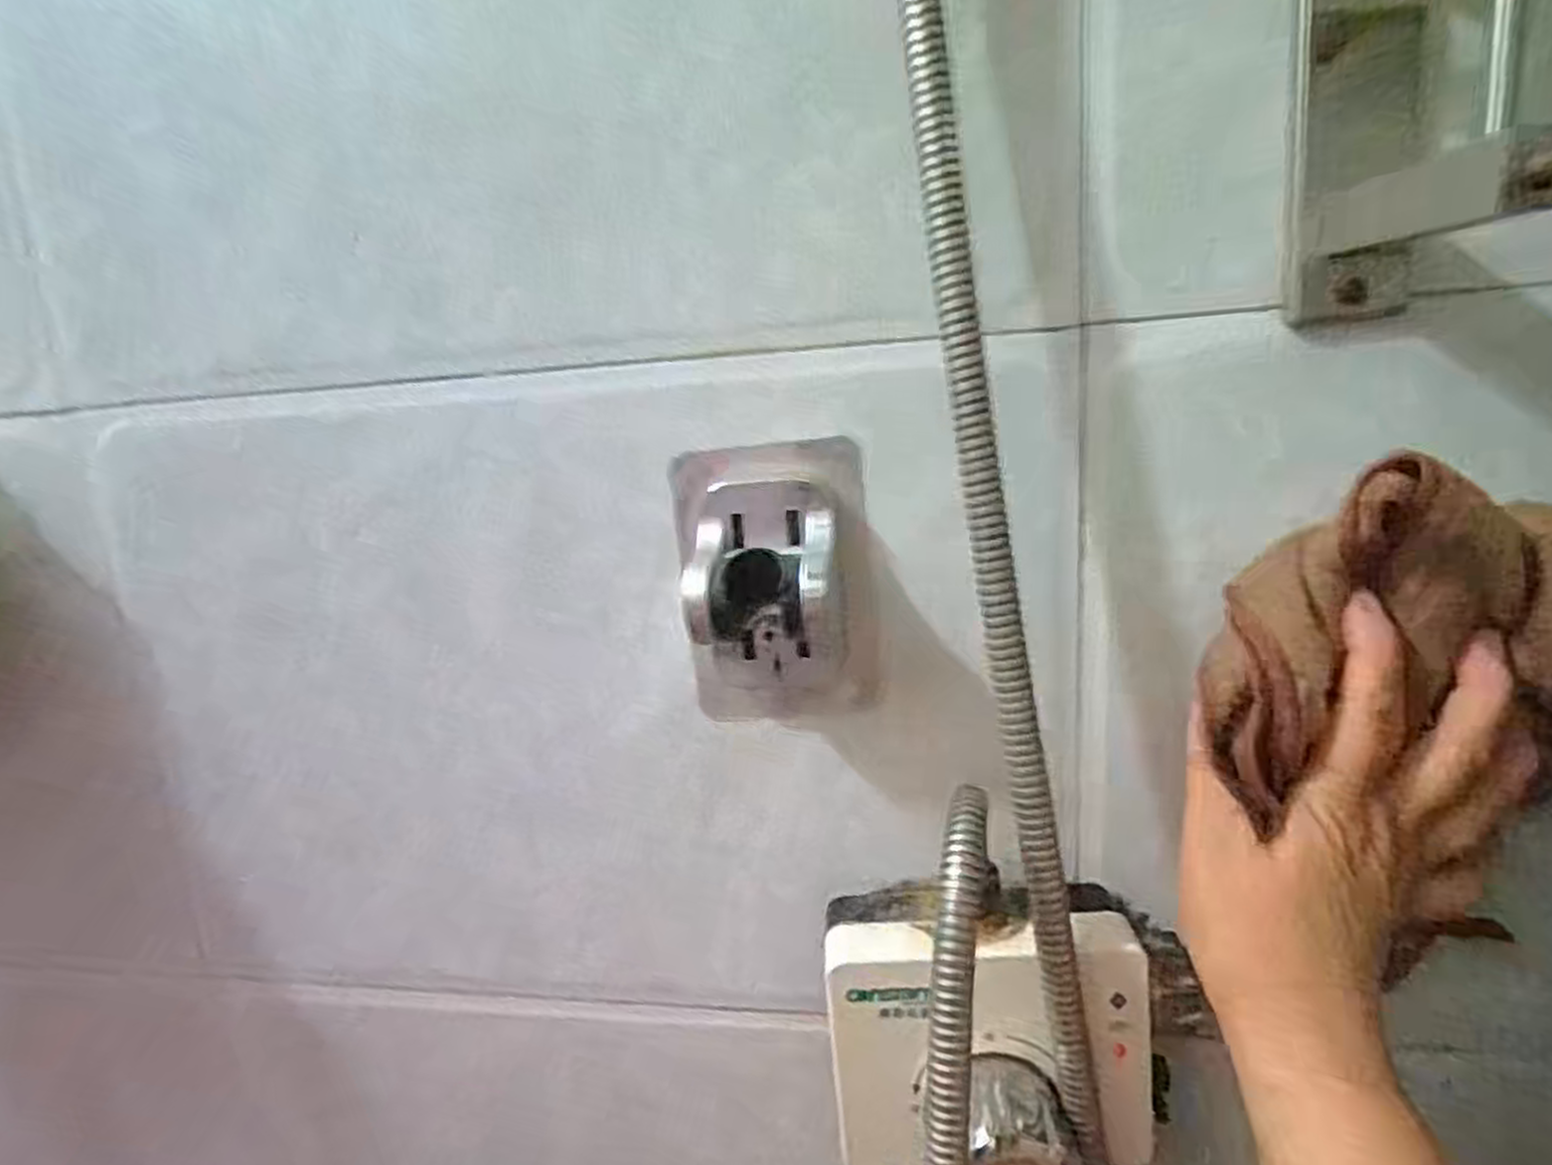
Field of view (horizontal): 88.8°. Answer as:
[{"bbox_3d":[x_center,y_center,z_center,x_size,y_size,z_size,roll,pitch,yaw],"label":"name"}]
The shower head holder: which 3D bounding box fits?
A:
[{"bbox_3d":[0.002,0.005,0.311,0.077,0.110,0.057,-5,11,-2],"label":"shower head holder"}]

